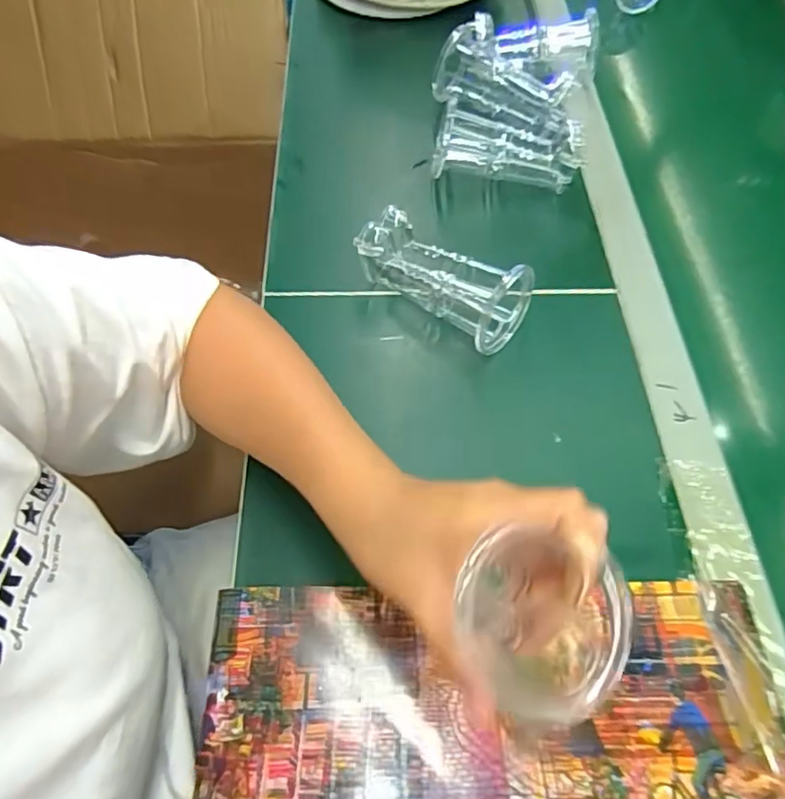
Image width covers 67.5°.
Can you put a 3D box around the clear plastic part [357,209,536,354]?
[{"bbox_3d":[0.042,-0.098,0.470,0.137,0.062,0.070,34,64,17],"label":"clear plastic part"}]

